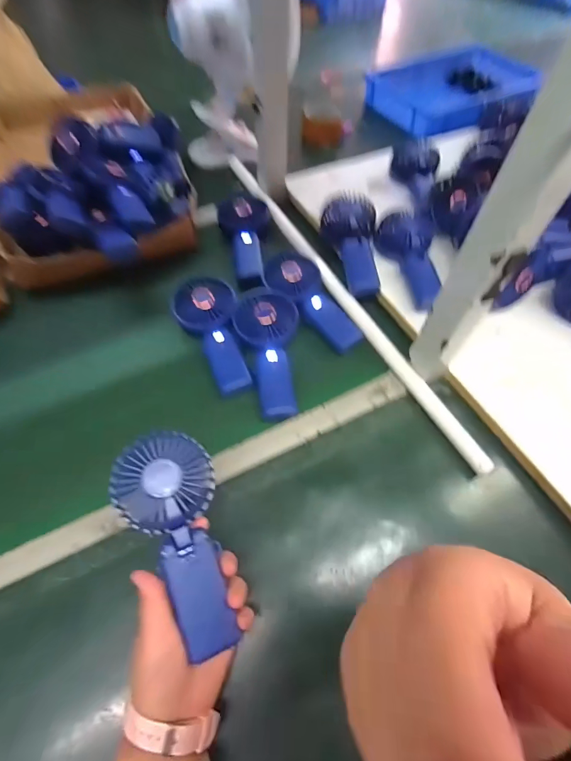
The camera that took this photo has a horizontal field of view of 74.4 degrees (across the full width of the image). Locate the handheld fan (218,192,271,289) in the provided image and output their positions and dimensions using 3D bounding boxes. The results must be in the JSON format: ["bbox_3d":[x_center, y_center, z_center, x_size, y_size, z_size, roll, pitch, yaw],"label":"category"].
[{"bbox_3d":[-0.064,-0.233,0.616,0.087,0.035,0.193,-5,59,-5],"label":"handheld fan"}]

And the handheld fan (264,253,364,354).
[{"bbox_3d":[0.040,-0.119,0.550,0.081,0.037,0.188,-36,66,-21],"label":"handheld fan"}]

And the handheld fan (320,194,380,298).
[{"bbox_3d":[0.107,-0.205,0.581,0.076,0.047,0.179,-7,72,-6],"label":"handheld fan"}]

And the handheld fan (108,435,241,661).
[{"bbox_3d":[-0.089,0.132,0.319,0.077,0.033,0.173,-18,81,-12],"label":"handheld fan"}]

